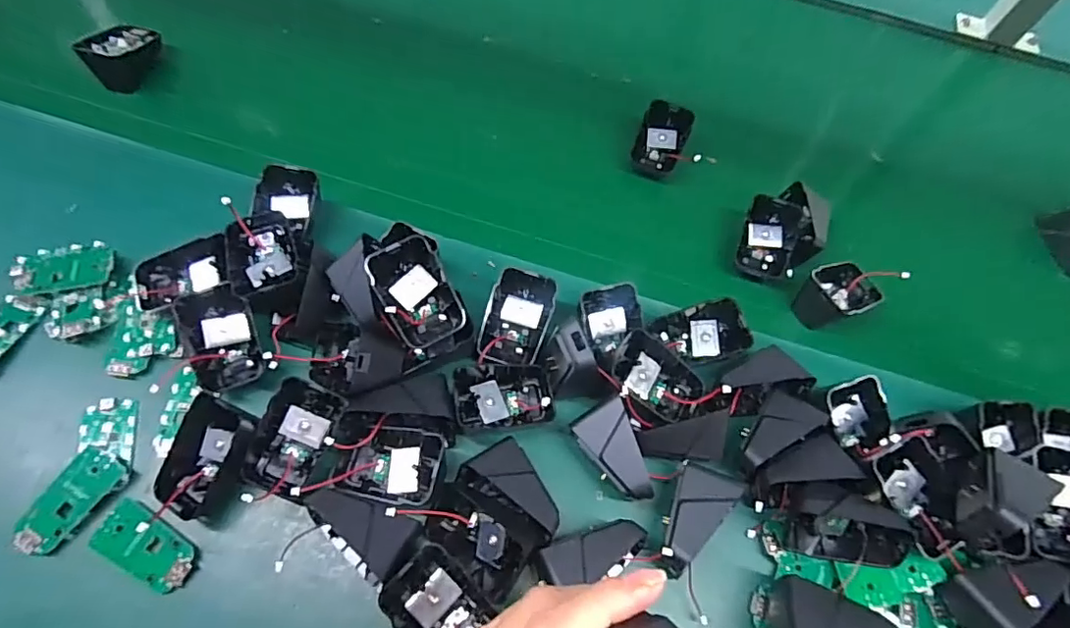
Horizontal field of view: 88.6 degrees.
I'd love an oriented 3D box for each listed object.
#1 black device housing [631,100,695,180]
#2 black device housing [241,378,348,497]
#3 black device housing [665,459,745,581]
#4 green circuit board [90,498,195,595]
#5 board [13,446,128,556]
[{"bbox_3d":[0.119,-0.161,0.520,0.044,0.032,0.070,20,77,9],"label":"black device housing"},{"bbox_3d":[-0.151,0.078,0.346,0.043,0.028,0.066,17,64,5],"label":"black device housing"},{"bbox_3d":[0.104,0.131,0.341,0.037,0.026,0.063,12,57,25],"label":"black device housing"},{"bbox_3d":[-0.233,0.138,0.326,0.061,0.005,0.029,28,66,10],"label":"green circuit board"},{"bbox_3d":[-0.283,0.114,0.334,0.030,0.008,0.061,26,65,9],"label":"board"}]

